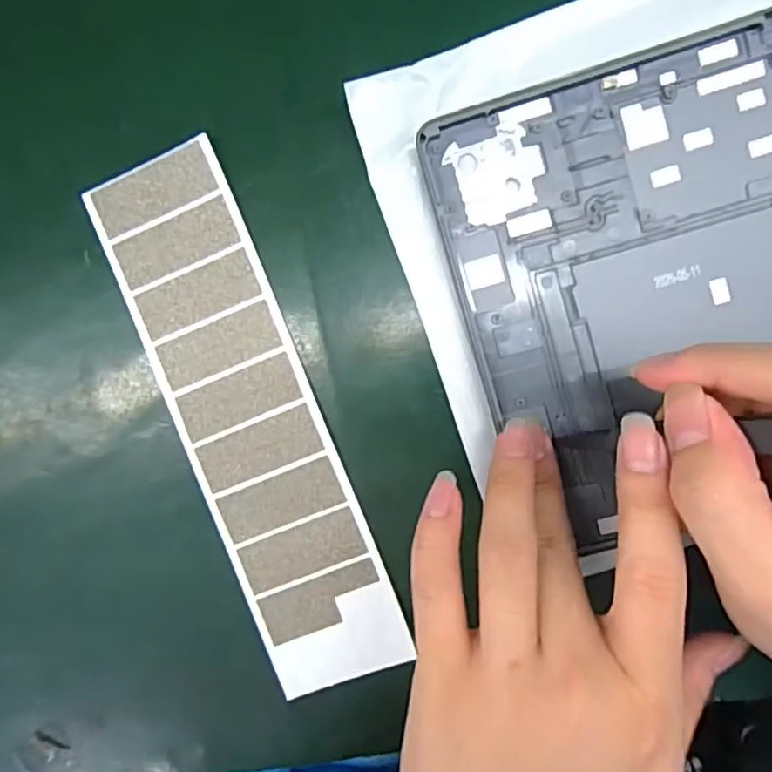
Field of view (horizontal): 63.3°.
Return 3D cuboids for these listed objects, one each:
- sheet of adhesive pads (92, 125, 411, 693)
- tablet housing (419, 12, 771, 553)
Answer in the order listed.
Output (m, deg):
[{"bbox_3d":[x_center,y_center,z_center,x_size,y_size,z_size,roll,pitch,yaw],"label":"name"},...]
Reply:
[{"bbox_3d":[-0.054,0.014,0.244,0.051,0.004,0.213,-22,89,6],"label":"sheet of adhesive pads"},{"bbox_3d":[0.156,-0.050,0.222,0.253,0.011,0.161,-16,90,6],"label":"tablet housing"}]

